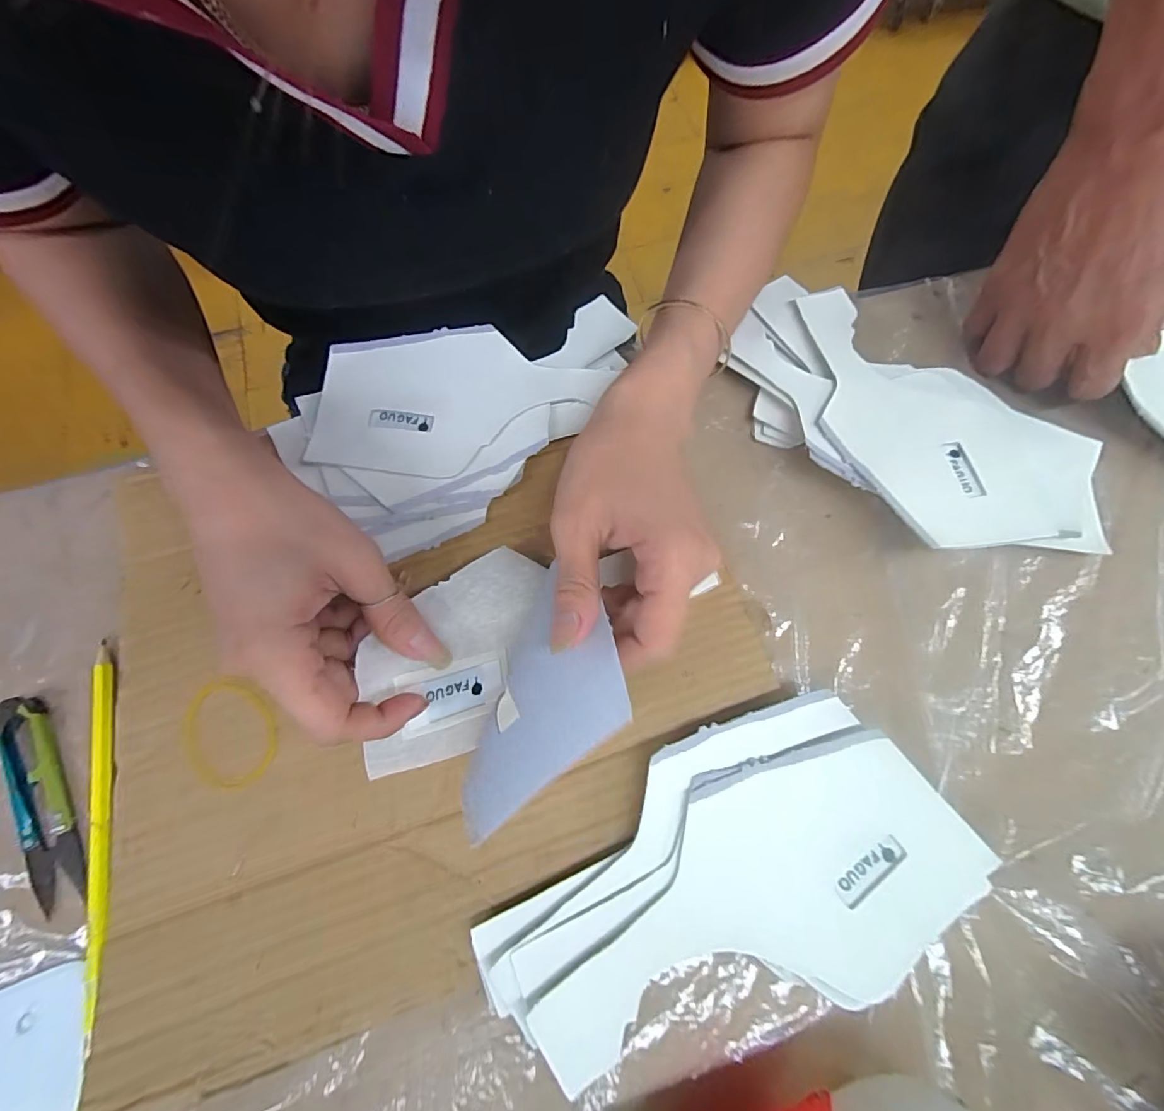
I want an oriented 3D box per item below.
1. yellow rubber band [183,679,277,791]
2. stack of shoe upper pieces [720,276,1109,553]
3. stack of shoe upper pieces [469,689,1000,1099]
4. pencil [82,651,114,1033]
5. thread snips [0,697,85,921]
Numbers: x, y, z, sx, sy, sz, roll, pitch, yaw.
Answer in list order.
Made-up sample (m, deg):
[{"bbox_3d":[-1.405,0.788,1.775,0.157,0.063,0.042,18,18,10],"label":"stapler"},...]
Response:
[{"bbox_3d":[-0.167,0.083,0.240,0.040,0.004,0.052,-23,71,-10],"label":"yellow rubber band"},{"bbox_3d":[0.187,-0.077,0.299,0.227,0.027,0.126,39,73,13],"label":"stack of shoe upper pieces"},{"bbox_3d":[0.060,0.138,0.218,0.203,0.019,0.108,-22,71,-9],"label":"stack of shoe upper pieces"},{"bbox_3d":[-0.214,0.114,0.225,0.010,0.005,0.156,-14,70,-6],"label":"pencil"},{"bbox_3d":[-0.246,0.109,0.225,0.023,0.008,0.093,-28,72,-11],"label":"thread snips"}]

